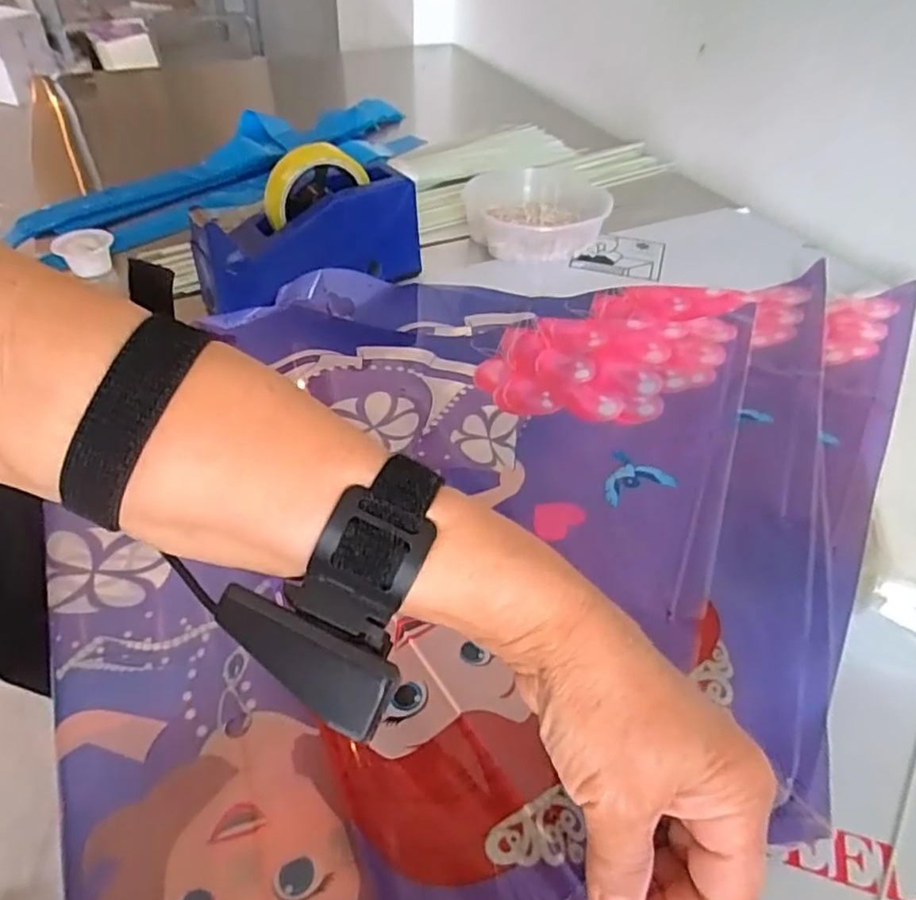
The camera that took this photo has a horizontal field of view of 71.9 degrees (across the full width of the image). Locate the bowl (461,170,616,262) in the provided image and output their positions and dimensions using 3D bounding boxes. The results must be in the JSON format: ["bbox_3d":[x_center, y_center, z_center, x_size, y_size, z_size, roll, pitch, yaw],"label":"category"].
[{"bbox_3d":[0.087,-0.272,0.709,0.160,0.038,0.178,3,45,2],"label":"bowl"}]

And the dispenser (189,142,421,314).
[{"bbox_3d":[-0.134,-0.194,0.563,0.203,0.119,0.059,-23,50,-22],"label":"dispenser"}]

